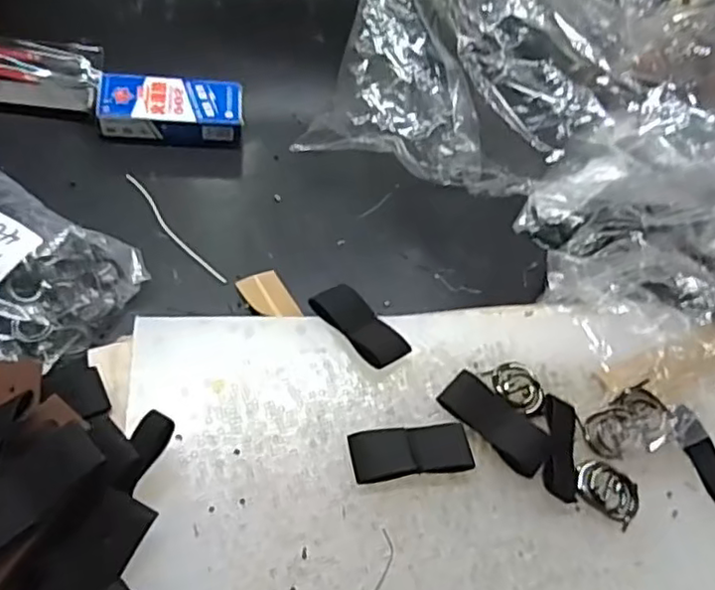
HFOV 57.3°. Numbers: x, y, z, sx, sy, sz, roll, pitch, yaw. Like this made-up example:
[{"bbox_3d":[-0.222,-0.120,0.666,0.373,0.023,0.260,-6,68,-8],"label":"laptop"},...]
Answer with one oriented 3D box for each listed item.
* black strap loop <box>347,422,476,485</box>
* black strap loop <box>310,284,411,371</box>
[{"bbox_3d":[0.027,0.079,0.333,0.062,0.008,0.028,-3,56,-12],"label":"black strap loop"},{"bbox_3d":[0.002,0.018,0.372,0.028,0.012,0.058,-33,67,-28],"label":"black strap loop"}]

